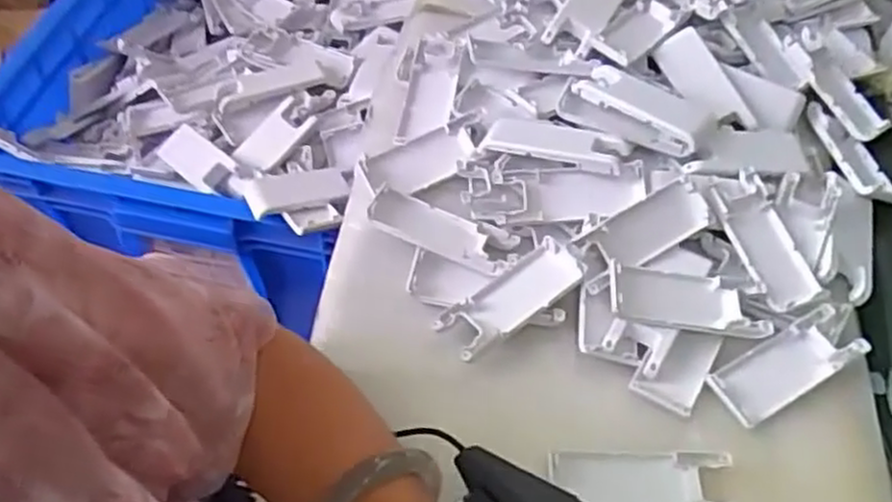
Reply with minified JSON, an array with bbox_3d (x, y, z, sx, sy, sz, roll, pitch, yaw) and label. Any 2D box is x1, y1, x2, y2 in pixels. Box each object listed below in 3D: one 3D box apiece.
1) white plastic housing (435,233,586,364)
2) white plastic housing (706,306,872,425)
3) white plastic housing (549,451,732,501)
[{"bbox_3d":[0.043,0.031,0.486,0.102,0.022,0.038,-33,63,-22],"label":"white plastic housing"},{"bbox_3d":[0.213,0.071,0.469,0.102,0.013,0.040,-25,60,-18],"label":"white plastic housing"},{"bbox_3d":[0.111,0.131,0.421,0.101,0.009,0.037,2,56,-2],"label":"white plastic housing"}]

